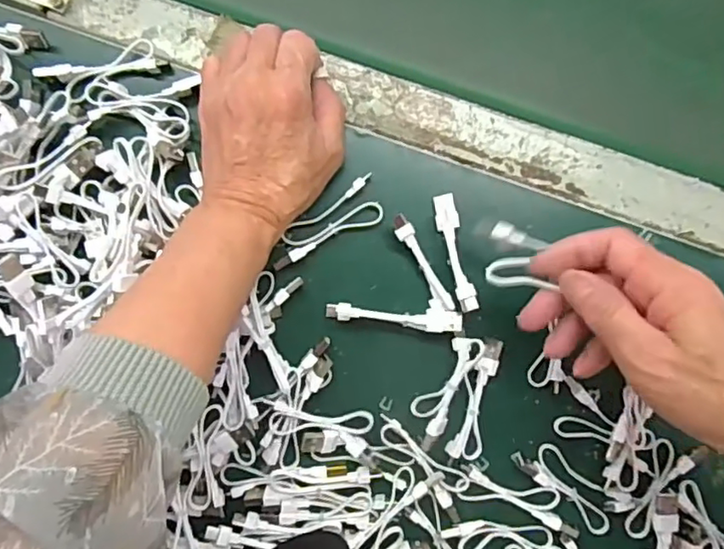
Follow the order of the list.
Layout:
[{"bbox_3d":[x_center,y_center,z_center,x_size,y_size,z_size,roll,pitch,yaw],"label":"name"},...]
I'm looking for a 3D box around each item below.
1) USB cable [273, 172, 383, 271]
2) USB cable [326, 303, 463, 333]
[{"bbox_3d":[-0.022,-0.030,0.380,0.079,0.009,0.029,-32,89,-3],"label":"USB cable"},{"bbox_3d":[0.020,0.027,0.375,0.083,0.018,0.013,4,87,-2],"label":"USB cable"}]

